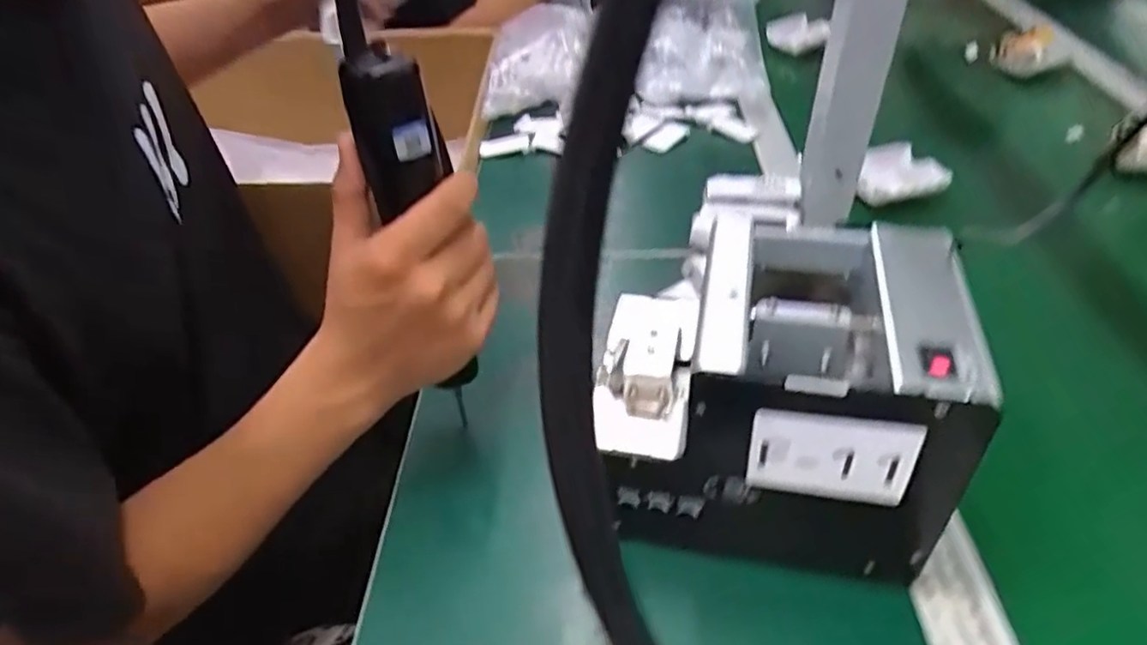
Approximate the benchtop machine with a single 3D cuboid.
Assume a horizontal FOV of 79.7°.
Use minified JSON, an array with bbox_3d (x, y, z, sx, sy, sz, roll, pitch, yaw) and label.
[{"bbox_3d":[0.104,0.036,0.383,0.178,0.144,0.132,6,43,12],"label":"benchtop machine"}]

